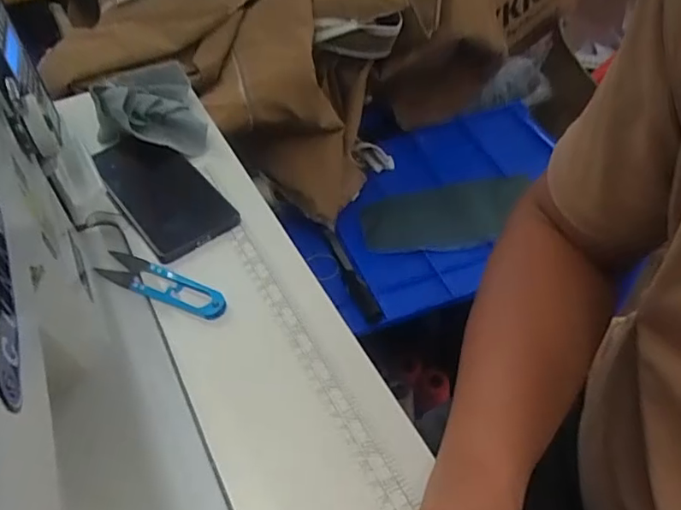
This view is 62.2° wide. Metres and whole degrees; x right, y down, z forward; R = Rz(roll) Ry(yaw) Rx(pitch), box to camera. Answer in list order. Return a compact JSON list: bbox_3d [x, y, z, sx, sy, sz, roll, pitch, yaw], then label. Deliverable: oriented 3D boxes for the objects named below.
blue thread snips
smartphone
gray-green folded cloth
[{"bbox_3d":[-0.140,0.020,0.440,0.116,0.008,0.028,19,53,19],"label":"blue thread snips"},{"bbox_3d":[-0.158,-0.058,0.501,0.078,0.014,0.144,-28,62,-25],"label":"smartphone"},{"bbox_3d":[-0.191,-0.146,0.561,0.097,0.047,0.118,-16,50,-9],"label":"gray-green folded cloth"}]

